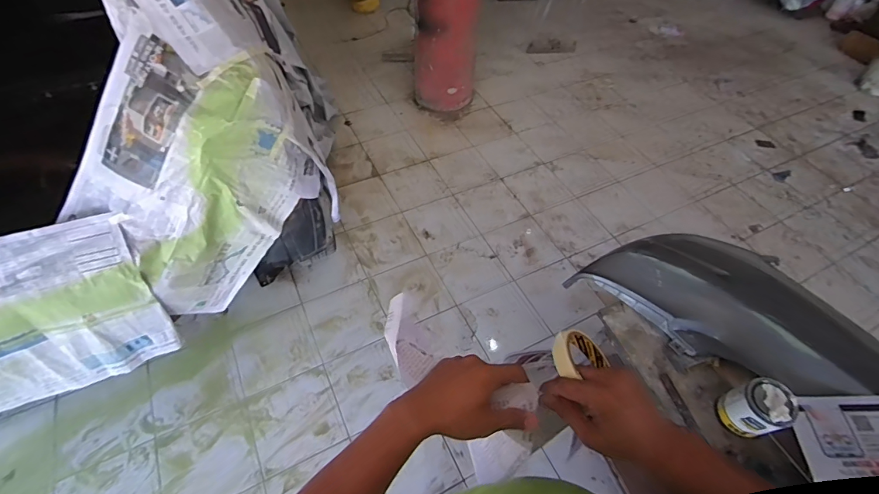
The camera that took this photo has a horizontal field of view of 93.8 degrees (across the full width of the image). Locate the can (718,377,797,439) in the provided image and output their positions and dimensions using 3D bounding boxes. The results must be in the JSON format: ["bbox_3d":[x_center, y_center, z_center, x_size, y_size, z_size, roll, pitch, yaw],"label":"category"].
[{"bbox_3d":[0.700,0.362,0.921,0.090,0.145,0.095,2,53,-2],"label":"can"}]

